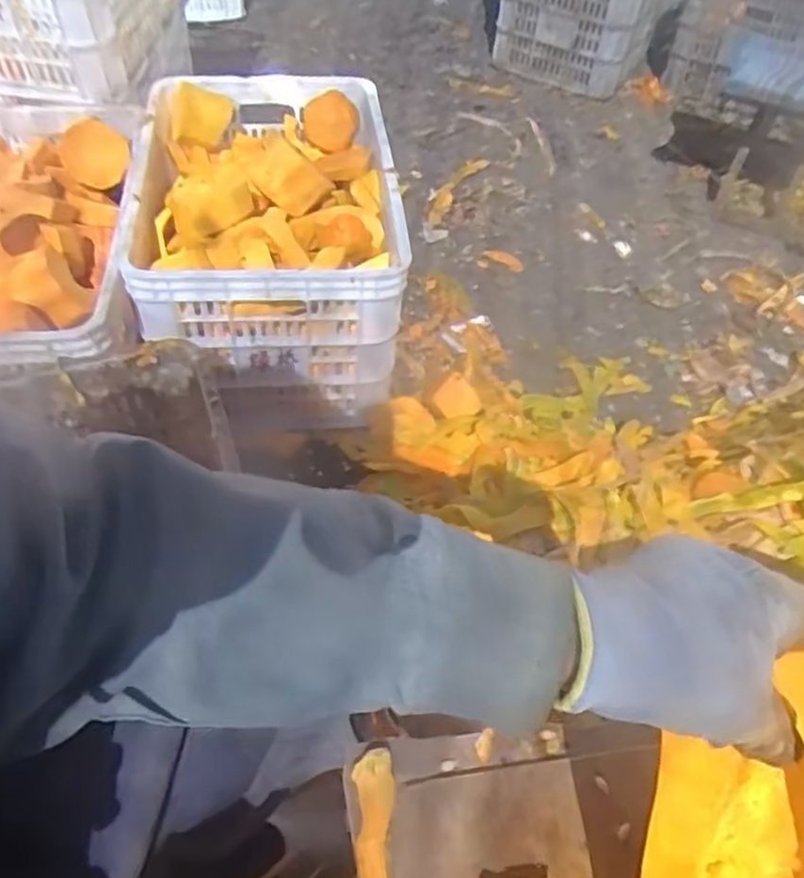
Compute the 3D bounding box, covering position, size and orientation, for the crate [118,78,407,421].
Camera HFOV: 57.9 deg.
[{"bbox_3d":[-0.219,-0.359,1.205,0.377,0.255,0.683,-4,50,-8],"label":"crate"}]

